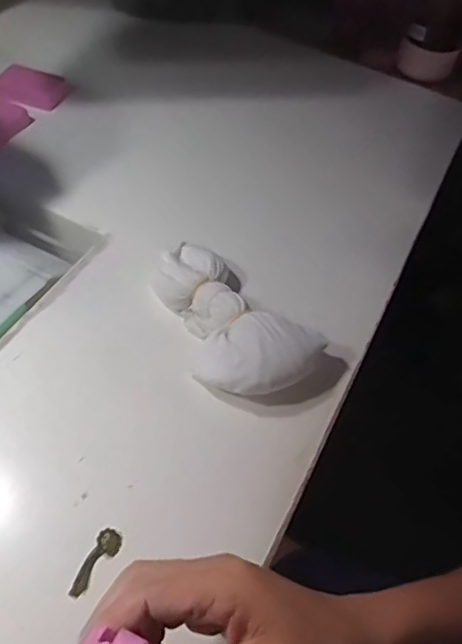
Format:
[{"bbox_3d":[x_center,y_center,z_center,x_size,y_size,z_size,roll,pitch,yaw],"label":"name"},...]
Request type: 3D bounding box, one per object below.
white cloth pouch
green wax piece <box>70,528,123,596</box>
[{"bbox_3d":[-0.006,-0.002,0.462,0.165,0.043,0.096,40,59,22],"label":"white cloth pouch"},{"bbox_3d":[-0.084,0.152,0.364,0.015,0.007,0.044,22,54,10],"label":"green wax piece"}]

